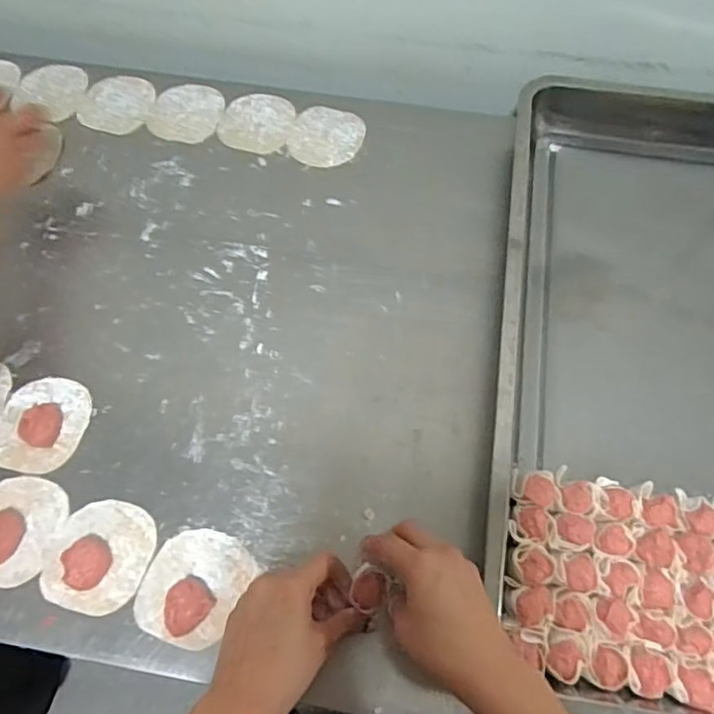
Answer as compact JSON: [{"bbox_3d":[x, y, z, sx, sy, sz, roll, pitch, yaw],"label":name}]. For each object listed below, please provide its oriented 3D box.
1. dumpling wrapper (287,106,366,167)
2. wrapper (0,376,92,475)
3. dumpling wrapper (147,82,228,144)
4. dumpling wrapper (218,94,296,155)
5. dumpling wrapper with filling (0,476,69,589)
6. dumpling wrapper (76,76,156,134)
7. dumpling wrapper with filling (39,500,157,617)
[{"bbox_3d":[-0.034,-0.245,0.675,0.079,0.004,0.083,0,66,0],"label":"dumpling wrapper"},{"bbox_3d":[-0.280,0.054,0.528,0.076,0.029,0.086,12,67,5],"label":"wrapper"},{"bbox_3d":[-0.193,-0.280,0.692,0.079,0.004,0.084,0,66,0],"label":"dumpling wrapper"},{"bbox_3d":[-0.112,-0.266,0.685,0.079,0.004,0.081,0,66,0],"label":"dumpling wrapper"},{"bbox_3d":[-0.283,0.138,0.490,0.077,0.025,0.085,13,67,5],"label":"dumpling wrapper with filling"},{"bbox_3d":[-0.276,-0.293,0.701,0.078,0.004,0.084,0,66,0],"label":"dumpling wrapper"},{"bbox_3d":[-0.207,0.159,0.486,0.077,0.015,0.085,16,67,6],"label":"dumpling wrapper with filling"}]

